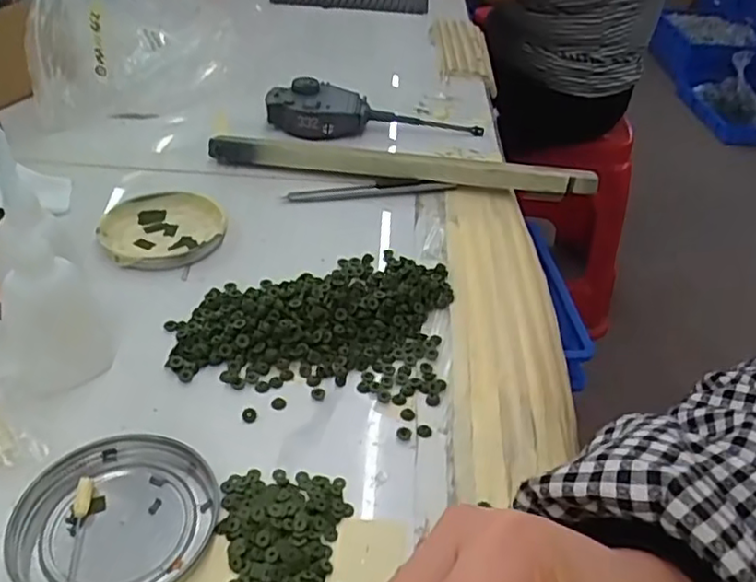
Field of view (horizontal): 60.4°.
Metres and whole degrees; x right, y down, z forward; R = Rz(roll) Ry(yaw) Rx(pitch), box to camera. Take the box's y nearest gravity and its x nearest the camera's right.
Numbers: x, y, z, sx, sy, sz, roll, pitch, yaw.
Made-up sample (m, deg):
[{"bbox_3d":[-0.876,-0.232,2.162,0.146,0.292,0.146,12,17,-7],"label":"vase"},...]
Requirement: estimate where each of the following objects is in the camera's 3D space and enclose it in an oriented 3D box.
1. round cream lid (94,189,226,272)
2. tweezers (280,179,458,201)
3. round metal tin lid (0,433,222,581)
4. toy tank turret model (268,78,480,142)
[{"bbox_3d":[-0.144,-0.042,0.435,0.078,0.012,0.082,3,39,-2],"label":"round cream lid"},{"bbox_3d":[-0.007,-0.079,0.491,0.128,0.009,0.014,-3,39,-10],"label":"tweezers"},{"bbox_3d":[-0.108,0.093,0.266,0.073,0.009,0.077,3,39,-2],"label":"round metal tin lid"},{"bbox_3d":[-0.002,-0.164,0.577,0.188,0.033,0.056,-1,39,-8],"label":"toy tank turret model"}]

